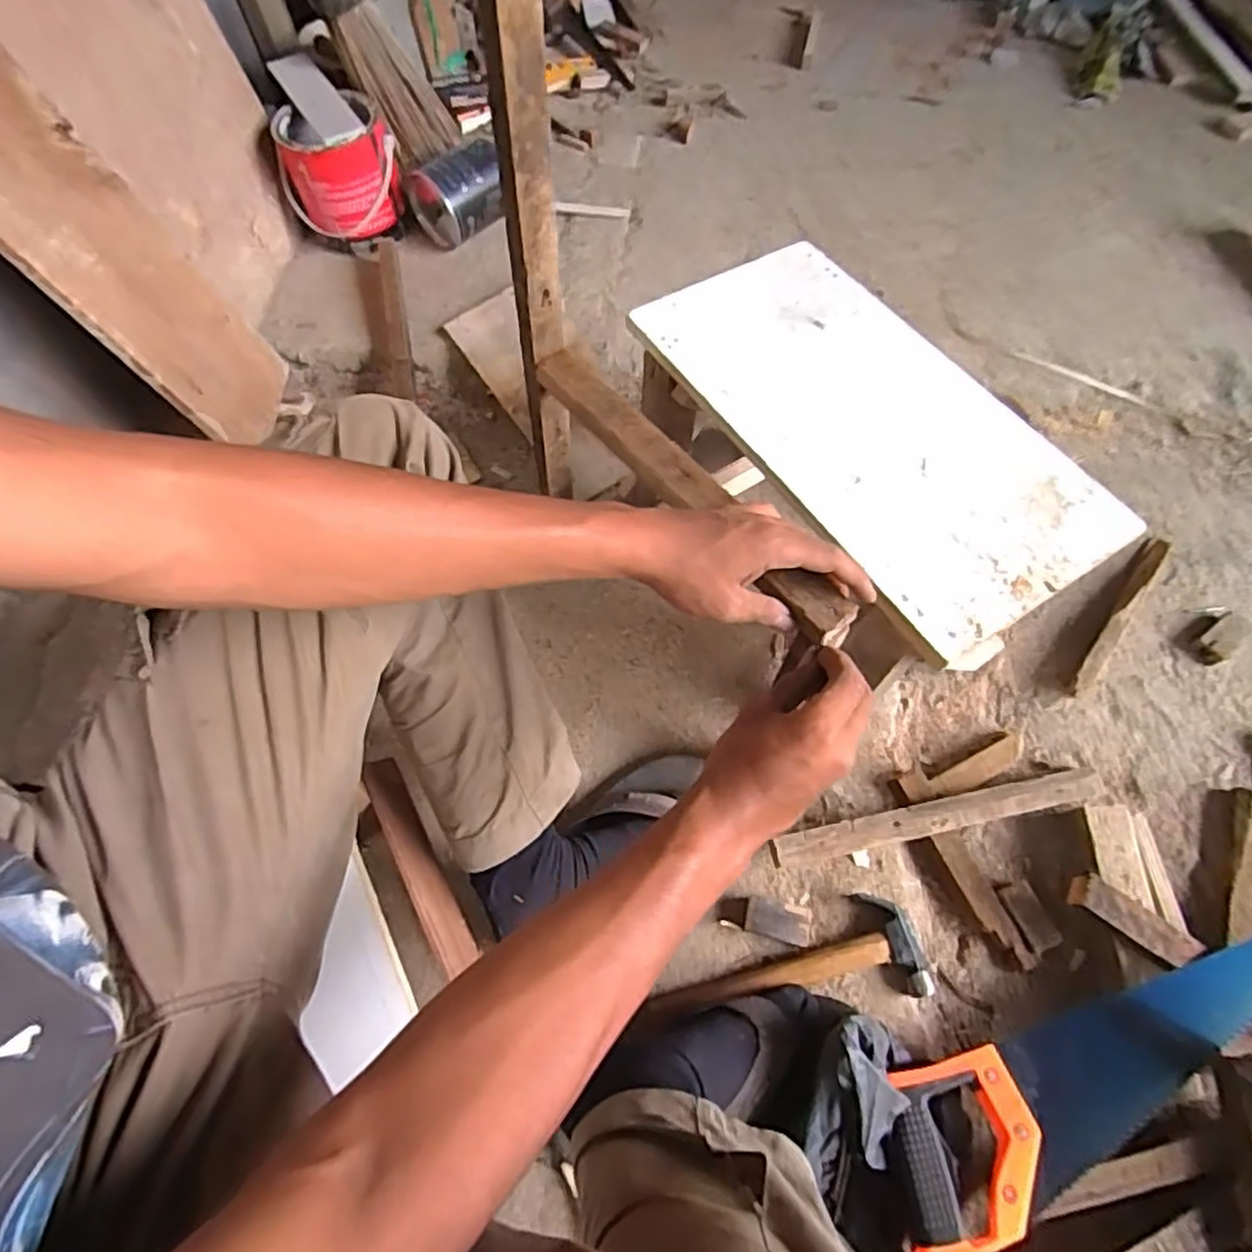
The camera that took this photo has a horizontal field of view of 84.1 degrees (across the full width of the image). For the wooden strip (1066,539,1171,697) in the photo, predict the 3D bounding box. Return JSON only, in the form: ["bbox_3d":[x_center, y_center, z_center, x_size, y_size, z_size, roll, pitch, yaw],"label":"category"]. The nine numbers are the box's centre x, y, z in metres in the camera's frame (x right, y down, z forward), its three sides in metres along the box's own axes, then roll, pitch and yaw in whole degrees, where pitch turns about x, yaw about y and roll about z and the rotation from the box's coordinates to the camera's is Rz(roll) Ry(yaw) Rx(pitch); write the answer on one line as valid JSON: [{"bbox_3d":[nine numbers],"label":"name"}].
[{"bbox_3d":[0.546,-0.016,0.760,0.026,0.022,0.236,34,71,18],"label":"wooden strip"}]

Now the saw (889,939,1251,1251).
[{"bbox_3d":[0.398,0.352,0.553,0.414,0.025,0.108,-20,65,-7],"label":"saw"}]

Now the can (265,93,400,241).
[{"bbox_3d":[-0.419,-0.669,1.019,0.164,0.122,0.131,-19,64,-9],"label":"can"}]

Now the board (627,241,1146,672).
[{"bbox_3d":[0.208,-0.180,0.595,0.223,0.027,0.417,-28,65,-13],"label":"board"}]

